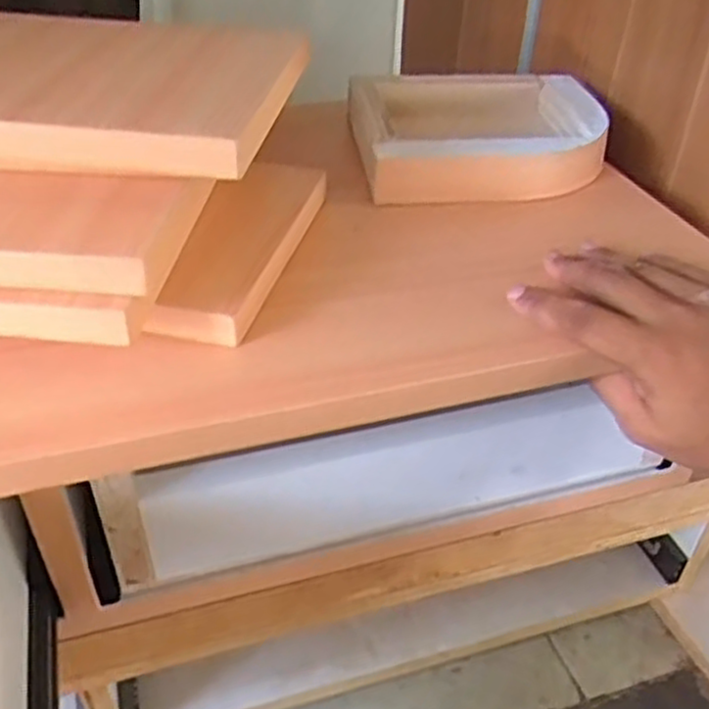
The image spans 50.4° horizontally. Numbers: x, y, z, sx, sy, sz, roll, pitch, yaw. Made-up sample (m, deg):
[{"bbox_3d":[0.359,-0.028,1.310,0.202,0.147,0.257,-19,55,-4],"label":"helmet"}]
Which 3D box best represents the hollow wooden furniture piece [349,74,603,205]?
[{"bbox_3d":[0.082,-0.149,0.515,0.168,0.044,0.174,1,38,-2],"label":"hollow wooden furniture piece"}]

